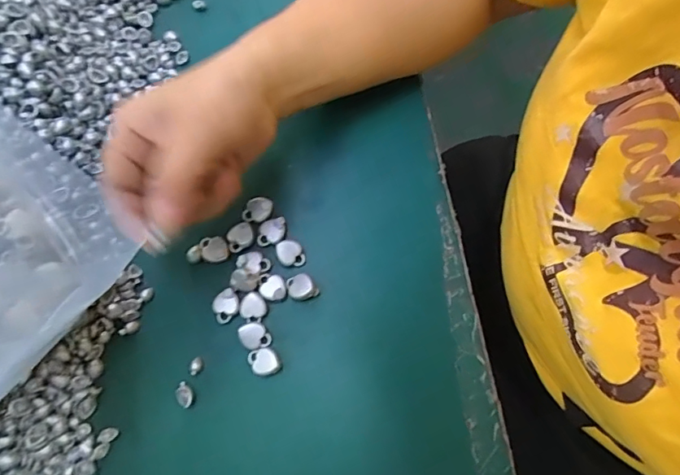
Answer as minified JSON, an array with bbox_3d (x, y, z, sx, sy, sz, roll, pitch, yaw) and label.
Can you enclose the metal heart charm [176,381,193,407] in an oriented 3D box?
[{"bbox_3d":[-0.093,0.094,0.287,0.010,0.004,0.015,-21,75,-6],"label":"metal heart charm"}]

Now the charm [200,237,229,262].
[{"bbox_3d":[-0.082,0.007,0.312,0.017,0.004,0.016,0,73,0],"label":"charm"}]

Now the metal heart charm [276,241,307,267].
[{"bbox_3d":[-0.032,0.010,0.309,0.016,0.008,0.016,-20,74,-6],"label":"metal heart charm"}]

